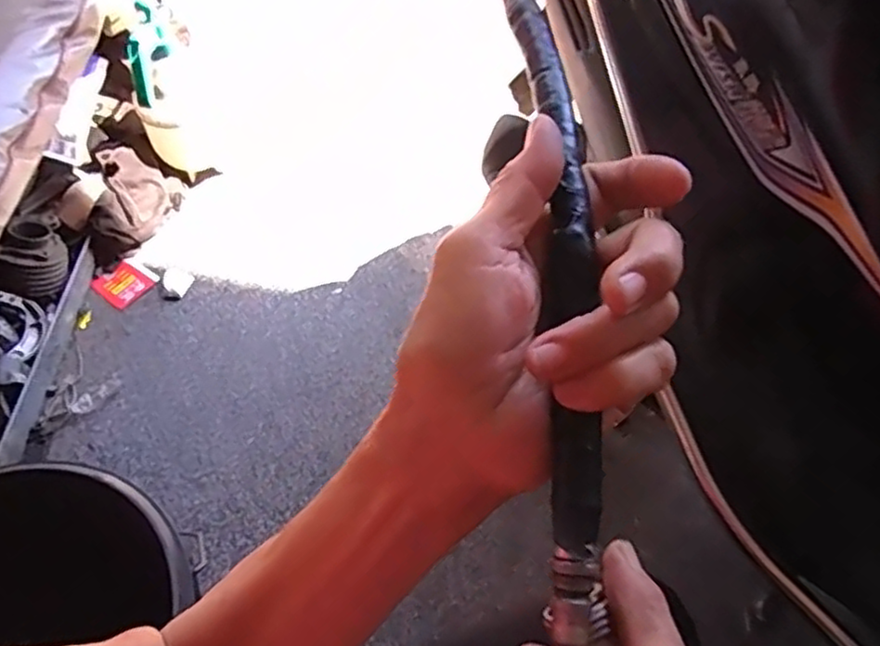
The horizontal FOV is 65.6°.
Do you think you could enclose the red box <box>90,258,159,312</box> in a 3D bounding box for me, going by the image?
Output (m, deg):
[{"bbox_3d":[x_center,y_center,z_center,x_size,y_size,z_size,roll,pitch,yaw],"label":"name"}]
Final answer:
[{"bbox_3d":[-0.523,-0.067,1.137,0.073,0.013,0.081,34,61,22],"label":"red box"}]

